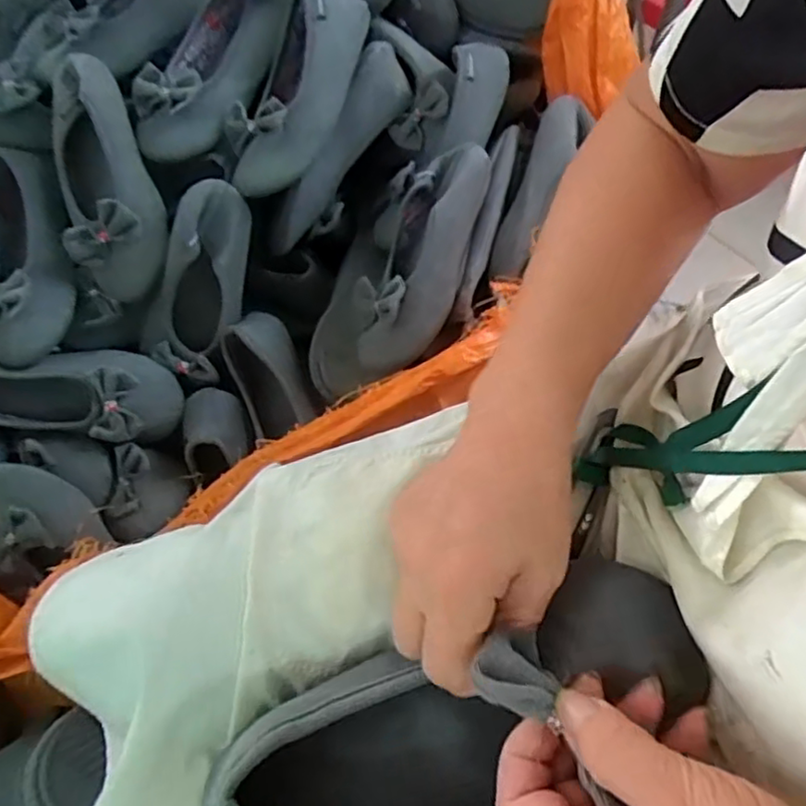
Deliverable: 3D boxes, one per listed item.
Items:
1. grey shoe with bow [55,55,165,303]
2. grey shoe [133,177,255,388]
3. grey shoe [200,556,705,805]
[{"bbox_3d":[-0.300,-0.229,0.650,0.096,0.054,0.246,-14,87,-6],"label":"grey shoe with bow"},{"bbox_3d":[-0.207,-0.125,0.665,0.086,0.055,0.196,27,107,17],"label":"grey shoe"},{"bbox_3d":[0.019,0.147,0.281,0.229,0.067,0.087,-27,61,3],"label":"grey shoe"}]

